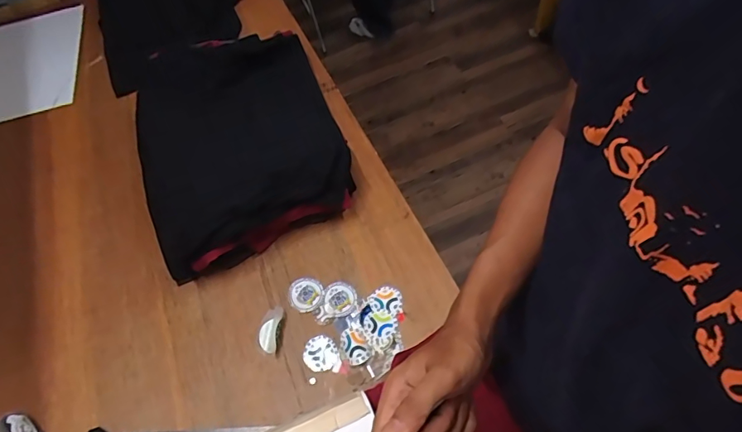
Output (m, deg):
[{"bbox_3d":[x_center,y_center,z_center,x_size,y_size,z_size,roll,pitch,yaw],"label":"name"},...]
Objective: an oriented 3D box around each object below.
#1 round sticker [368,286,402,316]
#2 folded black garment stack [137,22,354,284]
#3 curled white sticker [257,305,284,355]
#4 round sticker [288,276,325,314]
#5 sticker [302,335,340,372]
[{"bbox_3d":[0.026,0.144,0.777,0.053,0.004,0.053,-3,55,4],"label":"round sticker"},{"bbox_3d":[-0.255,-0.171,0.905,0.379,0.143,0.493,-23,57,-6],"label":"folded black garment stack"},{"bbox_3d":[-0.169,0.187,0.767,0.038,0.008,0.078,3,58,11],"label":"curled white sticker"},{"bbox_3d":[-0.110,0.134,0.793,0.058,0.006,0.061,-1,62,2],"label":"round sticker"},{"bbox_3d":[-0.081,0.220,0.744,0.055,0.004,0.055,-4,57,6],"label":"sticker"}]

